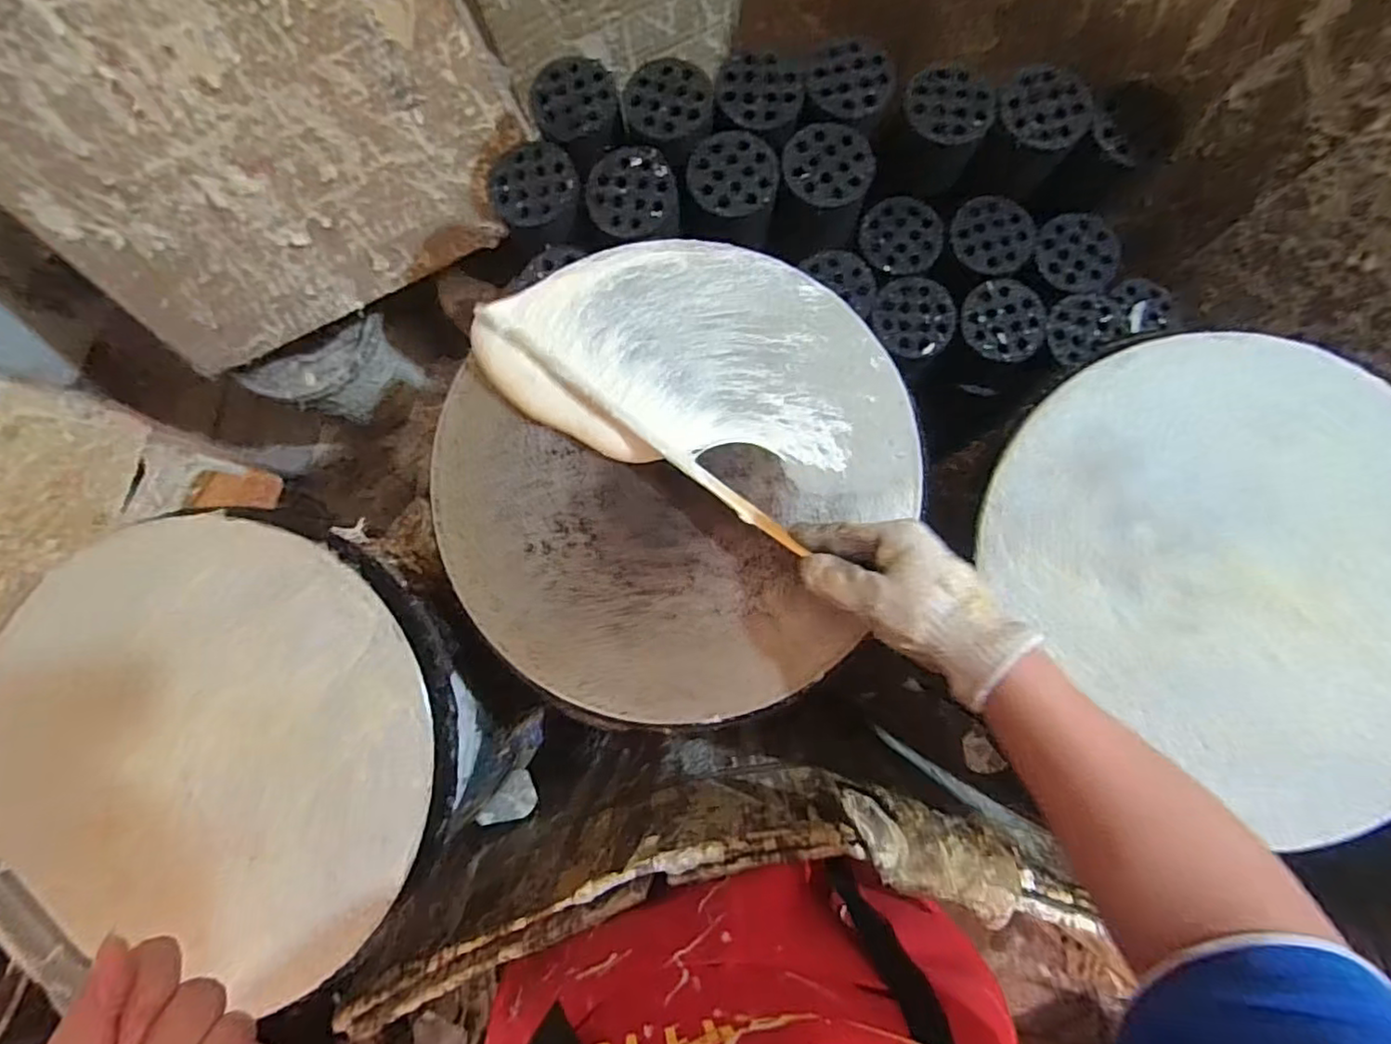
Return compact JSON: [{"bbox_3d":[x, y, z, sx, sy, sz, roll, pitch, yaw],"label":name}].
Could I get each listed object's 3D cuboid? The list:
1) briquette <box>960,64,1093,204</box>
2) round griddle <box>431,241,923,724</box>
[{"bbox_3d":[0.368,-0.439,0.726,0.117,0.087,0.109,-5,84,1],"label":"briquette"},{"bbox_3d":[-0.018,-0.043,0.503,0.348,0.016,0.364,0,84,1],"label":"round griddle"}]

